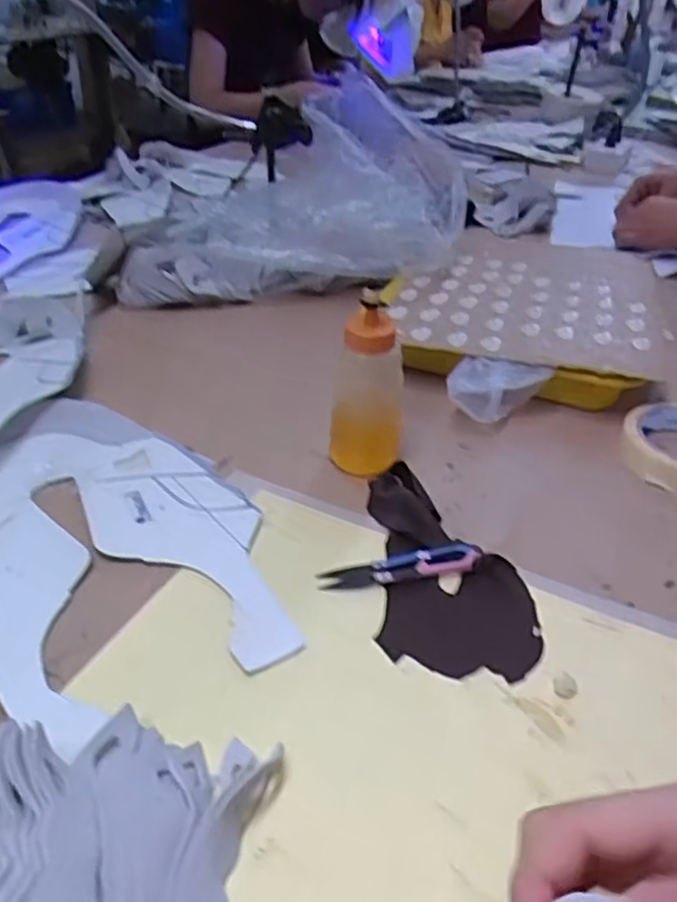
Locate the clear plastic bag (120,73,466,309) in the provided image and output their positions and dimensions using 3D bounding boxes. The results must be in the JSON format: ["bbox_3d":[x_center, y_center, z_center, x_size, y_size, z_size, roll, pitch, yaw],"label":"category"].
[{"bbox_3d":[-0.047,-0.283,0.786,0.338,0.175,0.241,3,37,1],"label":"clear plastic bag"}]

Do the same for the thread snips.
[{"bbox_3d":[0.038,0.070,0.435,0.097,0.013,0.021,-5,37,-10],"label":"thread snips"}]

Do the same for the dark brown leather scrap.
[{"bbox_3d":[0.068,0.068,0.439,0.090,0.016,0.157,2,37,-1],"label":"dark brown leather scrap"}]

